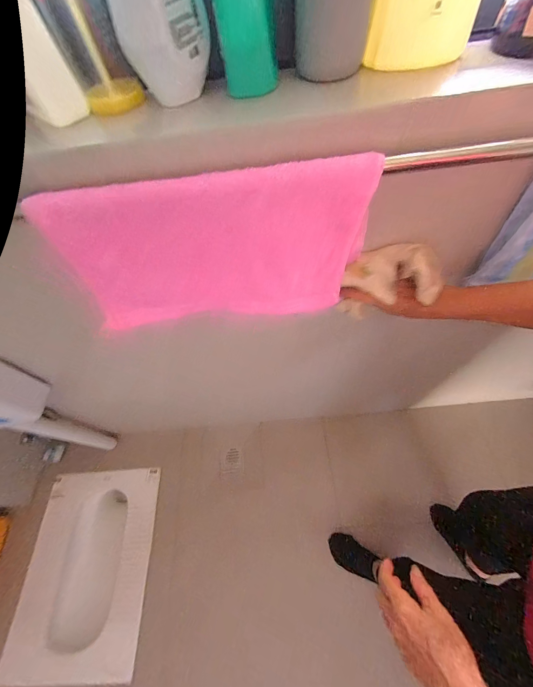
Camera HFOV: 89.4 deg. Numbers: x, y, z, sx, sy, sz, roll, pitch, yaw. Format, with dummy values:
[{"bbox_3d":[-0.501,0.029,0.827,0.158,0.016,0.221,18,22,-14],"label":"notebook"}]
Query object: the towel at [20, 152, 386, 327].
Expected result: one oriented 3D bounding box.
[{"bbox_3d":[-0.062,-0.109,0.345,0.354,0.190,0.054,-4,66,0],"label":"towel"}]

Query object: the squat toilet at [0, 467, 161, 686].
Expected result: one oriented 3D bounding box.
[{"bbox_3d":[-0.660,0.831,1.022,0.458,0.115,0.631,-4,59,3],"label":"squat toilet"}]

